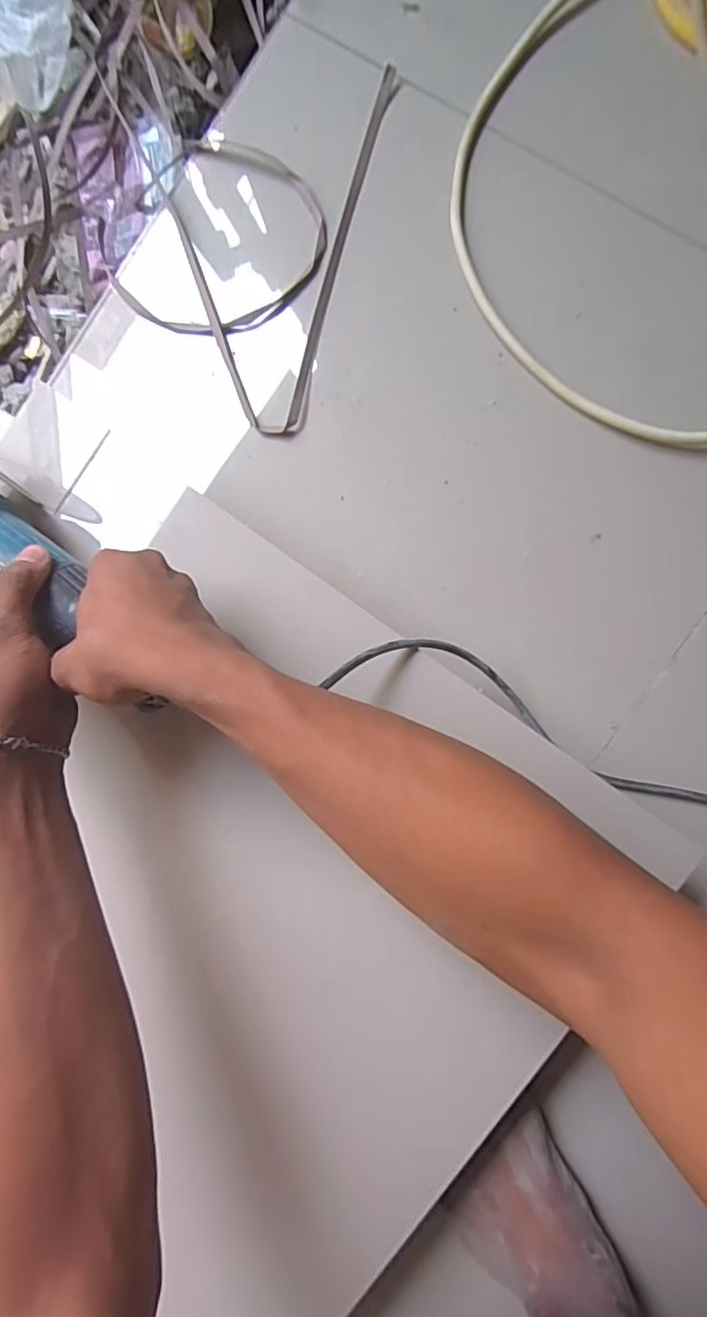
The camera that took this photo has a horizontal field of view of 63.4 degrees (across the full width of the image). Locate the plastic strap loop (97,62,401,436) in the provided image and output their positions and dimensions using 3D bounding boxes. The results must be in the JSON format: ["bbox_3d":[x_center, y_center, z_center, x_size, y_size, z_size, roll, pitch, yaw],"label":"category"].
[{"bbox_3d":[-0.122,-0.377,0.509,0.241,0.016,0.310,18,91,7],"label":"plastic strap loop"}]

